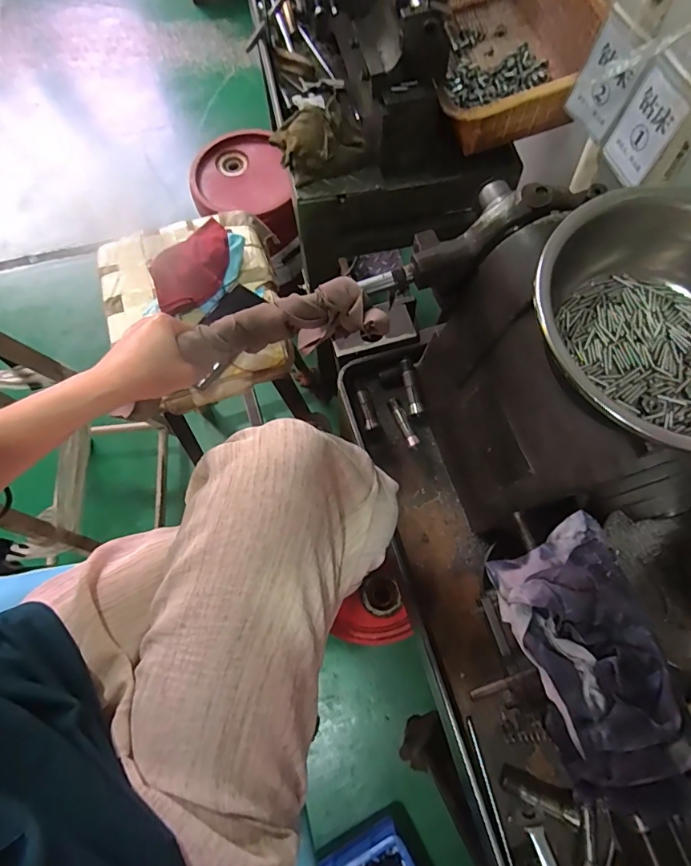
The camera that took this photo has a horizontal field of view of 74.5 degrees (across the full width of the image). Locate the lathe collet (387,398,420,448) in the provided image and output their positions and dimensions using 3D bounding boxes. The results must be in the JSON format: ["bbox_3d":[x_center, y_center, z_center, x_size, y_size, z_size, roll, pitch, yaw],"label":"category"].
[{"bbox_3d":[0.076,-0.014,0.596,0.016,0.016,0.073,-22,71,-7],"label":"lathe collet"}]

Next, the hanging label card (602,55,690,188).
[{"bbox_3d":[0.288,-0.292,0.439,0.007,0.103,0.059,-22,76,-4],"label":"hanging label card"}]

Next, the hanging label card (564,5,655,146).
[{"bbox_3d":[0.261,-0.350,0.457,0.010,0.099,0.063,-33,79,-7],"label":"hanging label card"}]

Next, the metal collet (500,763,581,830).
[{"bbox_3d":[0.198,0.369,0.464,0.076,0.020,0.024,20,72,8],"label":"metal collet"}]

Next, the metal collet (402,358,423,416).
[{"bbox_3d":[0.087,-0.060,0.603,0.016,0.013,0.076,-11,85,-3],"label":"metal collet"}]

